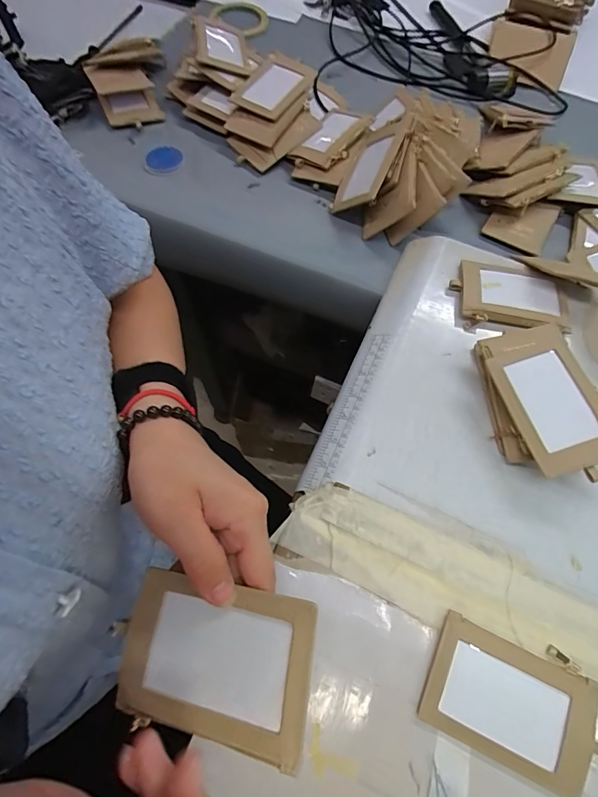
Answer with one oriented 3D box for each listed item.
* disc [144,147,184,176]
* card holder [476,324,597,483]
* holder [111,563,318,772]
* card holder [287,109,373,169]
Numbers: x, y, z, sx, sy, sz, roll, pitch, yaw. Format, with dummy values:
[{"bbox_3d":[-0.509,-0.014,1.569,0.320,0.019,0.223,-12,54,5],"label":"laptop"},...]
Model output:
[{"bbox_3d":[-0.178,-0.311,0.548,0.042,0.010,0.048,14,66,5],"label":"disc"},{"bbox_3d":[0.214,-0.003,0.358,0.073,0.013,0.135,-17,66,-1],"label":"card holder"},{"bbox_3d":[-0.049,0.138,0.224,0.112,0.004,0.071,1,69,21],"label":"holder"},{"bbox_3d":[0.043,-0.345,0.554,0.062,0.016,0.111,32,67,16],"label":"card holder"}]

